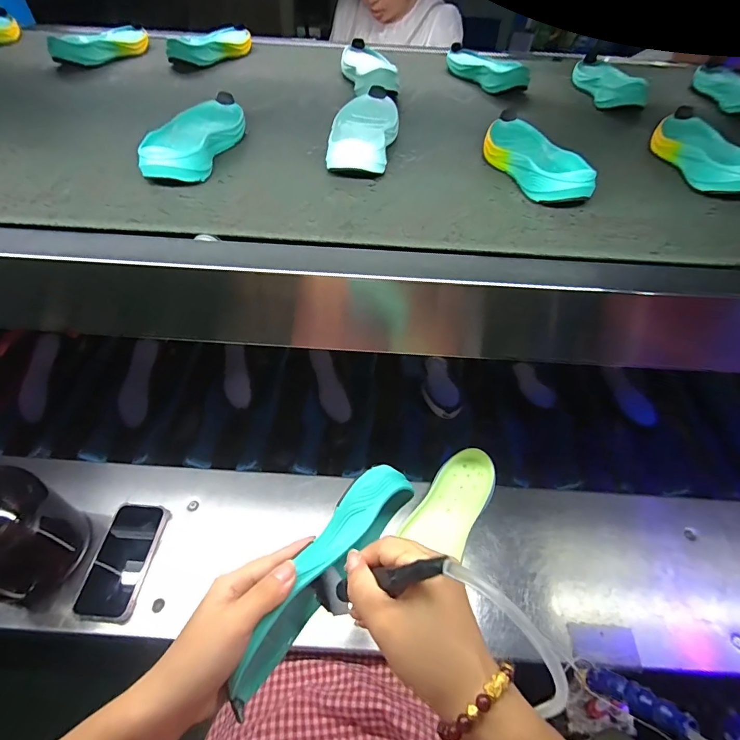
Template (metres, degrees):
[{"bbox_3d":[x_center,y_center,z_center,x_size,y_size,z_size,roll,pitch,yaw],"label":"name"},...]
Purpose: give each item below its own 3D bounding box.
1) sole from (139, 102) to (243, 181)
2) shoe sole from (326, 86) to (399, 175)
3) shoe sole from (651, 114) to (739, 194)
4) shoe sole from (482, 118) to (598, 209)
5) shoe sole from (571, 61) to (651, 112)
[{"bbox_3d":[-0.215,-0.284,0.503,0.081,0.038,0.205,8,50,4],"label":"sole"},{"bbox_3d":[-0.008,-0.309,0.534,0.081,0.036,0.199,5,50,2],"label":"shoe sole"},{"bbox_3d":[0.422,-0.284,0.533,0.082,0.037,0.209,8,50,4],"label":"shoe sole"},{"bbox_3d":[0.198,-0.262,0.506,0.088,0.037,0.198,-8,51,-8],"label":"shoe sole"},{"bbox_3d":[0.406,-0.495,0.710,0.064,0.036,0.195,0,50,-2],"label":"shoe sole"}]

